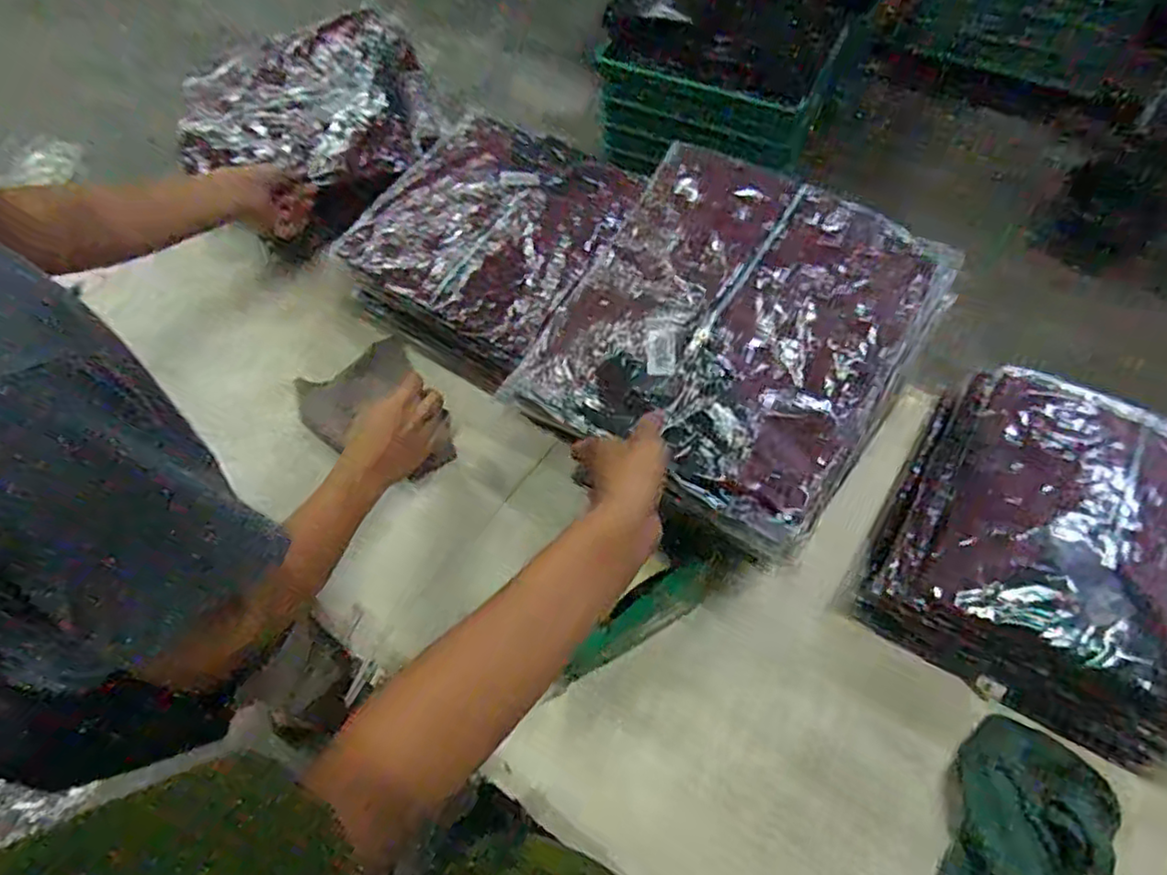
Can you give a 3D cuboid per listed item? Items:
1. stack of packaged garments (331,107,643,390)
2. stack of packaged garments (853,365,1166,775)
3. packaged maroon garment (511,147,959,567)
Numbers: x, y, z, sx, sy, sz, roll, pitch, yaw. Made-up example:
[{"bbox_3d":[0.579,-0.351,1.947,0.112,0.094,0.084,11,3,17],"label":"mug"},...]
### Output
[{"bbox_3d":[-0.124,-0.278,0.909,0.316,0.078,0.367,30,67,19],"label":"stack of packaged garments"},{"bbox_3d":[0.495,0.107,0.677,0.309,0.101,0.339,27,66,18],"label":"stack of packaged garments"},{"bbox_3d":[0.141,-0.106,0.626,0.309,0.063,0.339,28,66,18],"label":"packaged maroon garment"}]

